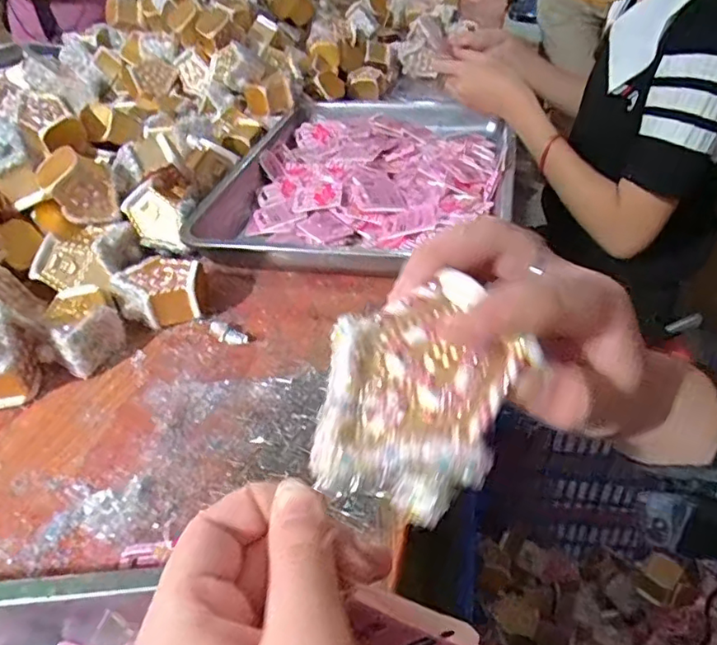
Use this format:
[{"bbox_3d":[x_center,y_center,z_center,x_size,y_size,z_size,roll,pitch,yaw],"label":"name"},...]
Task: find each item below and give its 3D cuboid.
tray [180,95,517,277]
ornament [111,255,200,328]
[{"bbox_3d":[0.014,-0.194,0.750,0.363,0.046,0.459,5,39,13],"label":"tray"},{"bbox_3d":[-0.195,-0.029,0.563,0.083,0.044,0.061,-8,38,-3],"label":"ornament"}]

